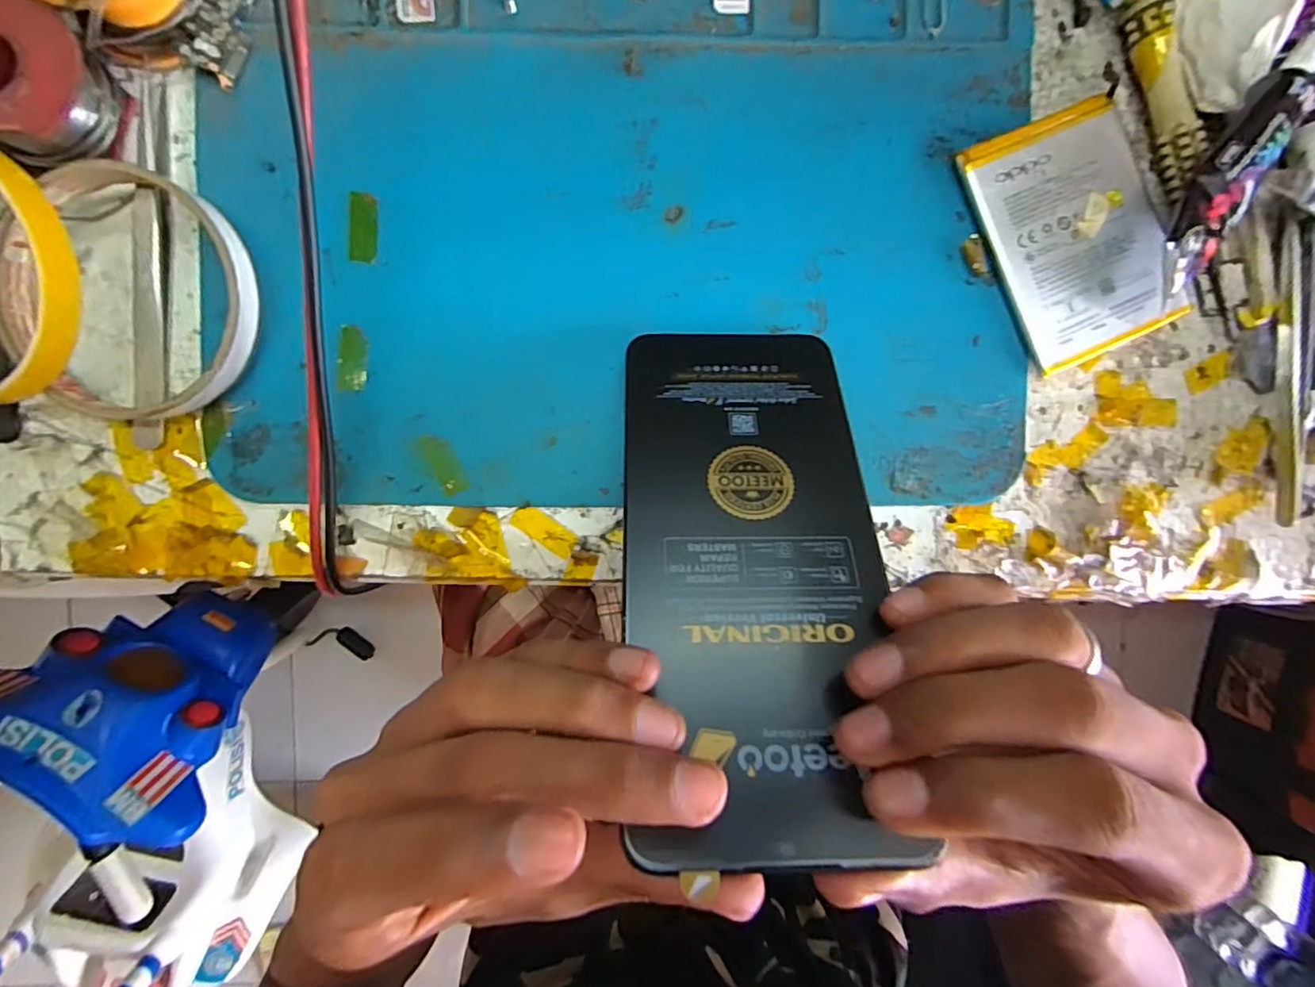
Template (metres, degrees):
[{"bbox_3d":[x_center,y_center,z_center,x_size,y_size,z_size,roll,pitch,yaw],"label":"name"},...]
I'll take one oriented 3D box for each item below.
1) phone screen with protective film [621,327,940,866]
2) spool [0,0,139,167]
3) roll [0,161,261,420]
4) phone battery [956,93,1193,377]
[{"bbox_3d":[0.029,0.012,0.162,0.075,0.004,0.156,0,59,-2],"label":"phone screen with protective film"},{"bbox_3d":[-0.204,-0.132,0.185,0.043,0.028,0.045,0,93,-2],"label":"spool"},{"bbox_3d":[-0.178,-0.065,0.193,0.084,0.019,0.079,0,93,-2],"label":"roll"},{"bbox_3d":[0.155,-0.095,0.209,0.065,0.006,0.085,-25,93,0],"label":"phone battery"}]

